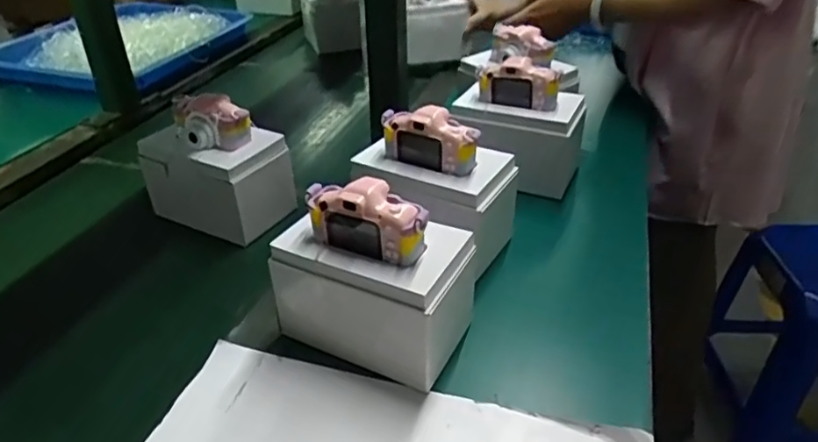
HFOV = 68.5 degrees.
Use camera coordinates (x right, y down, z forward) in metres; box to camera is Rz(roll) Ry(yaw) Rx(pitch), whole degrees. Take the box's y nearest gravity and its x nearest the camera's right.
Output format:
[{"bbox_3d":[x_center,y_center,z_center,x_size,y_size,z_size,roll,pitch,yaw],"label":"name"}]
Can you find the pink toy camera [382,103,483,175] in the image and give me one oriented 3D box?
[{"bbox_3d":[0.017,-0.078,0.564,0.092,0.053,0.037,21,38,28],"label":"pink toy camera"}]

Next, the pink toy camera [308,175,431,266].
[{"bbox_3d":[-0.032,-0.002,0.458,0.097,0.052,0.037,17,37,24],"label":"pink toy camera"}]

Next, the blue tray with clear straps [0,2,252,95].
[{"bbox_3d":[-0.520,-0.346,1.130,0.341,0.059,0.422,13,35,19],"label":"blue tray with clear straps"}]

